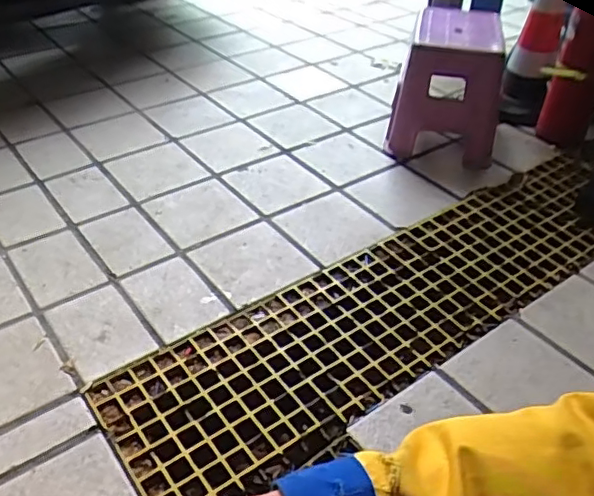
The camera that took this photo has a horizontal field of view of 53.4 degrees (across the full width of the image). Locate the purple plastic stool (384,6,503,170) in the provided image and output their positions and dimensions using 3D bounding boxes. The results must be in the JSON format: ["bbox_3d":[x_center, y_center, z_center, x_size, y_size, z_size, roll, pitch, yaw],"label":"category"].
[{"bbox_3d":[0.405,-0.435,1.528,0.274,0.320,0.322,13,40,13],"label":"purple plastic stool"}]

